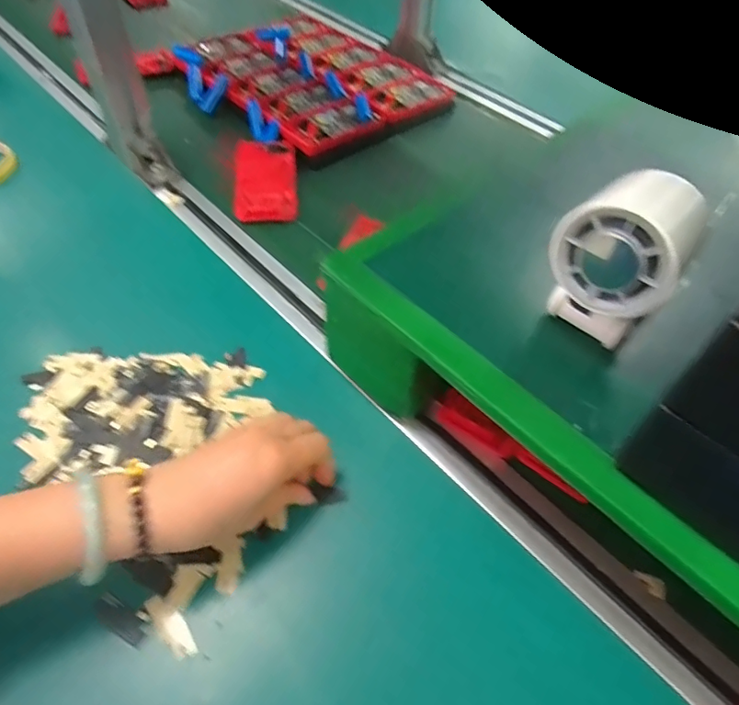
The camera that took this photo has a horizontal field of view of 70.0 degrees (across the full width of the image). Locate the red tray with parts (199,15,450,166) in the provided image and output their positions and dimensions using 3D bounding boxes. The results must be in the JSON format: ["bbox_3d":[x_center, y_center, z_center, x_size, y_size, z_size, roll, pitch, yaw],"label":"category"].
[{"bbox_3d":[-0.077,-0.365,0.718,0.260,0.045,0.297,-34,60,-26],"label":"red tray with parts"}]

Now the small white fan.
[{"bbox_3d":[0.144,-0.055,0.293,0.068,0.090,0.070,34,58,22],"label":"small white fan"}]

